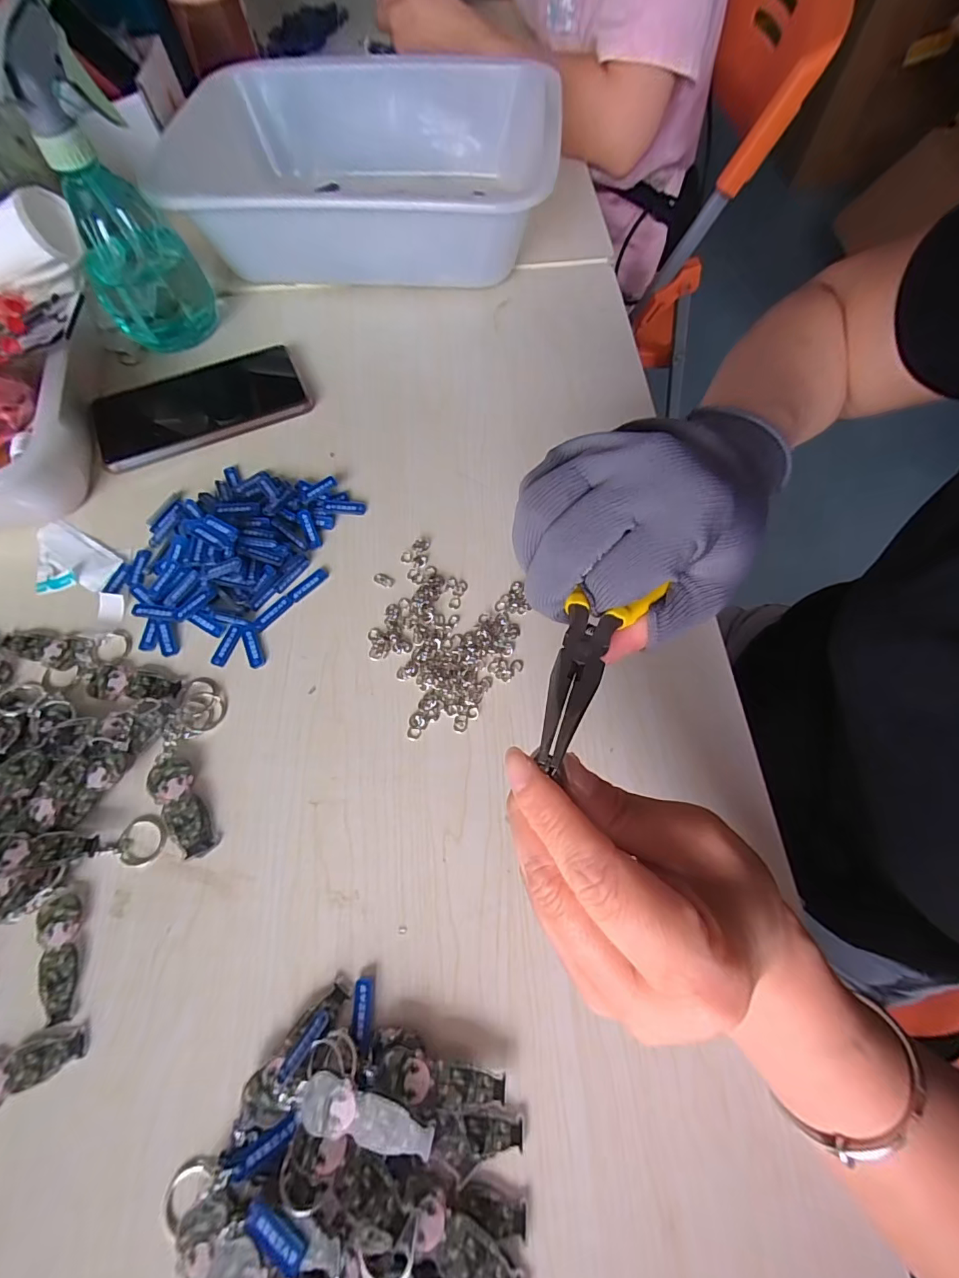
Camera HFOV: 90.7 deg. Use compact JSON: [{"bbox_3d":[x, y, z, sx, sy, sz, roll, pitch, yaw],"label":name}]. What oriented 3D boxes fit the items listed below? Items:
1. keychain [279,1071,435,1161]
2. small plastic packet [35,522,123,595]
[{"bbox_3d":[-0.053,0.207,0.208,0.066,0.010,0.021,6,67,3],"label":"keychain"},{"bbox_3d":[-0.299,-0.055,0.340,0.077,0.004,0.047,30,71,12],"label":"small plastic packet"}]

